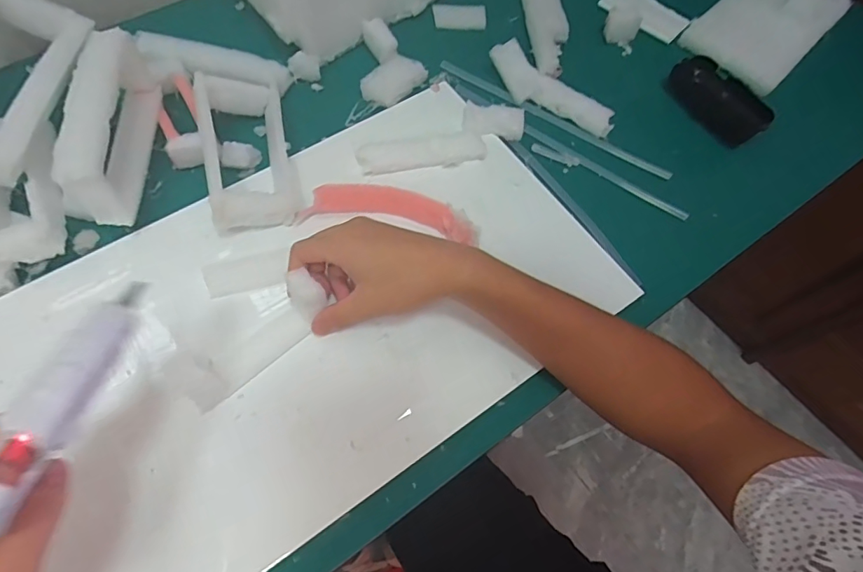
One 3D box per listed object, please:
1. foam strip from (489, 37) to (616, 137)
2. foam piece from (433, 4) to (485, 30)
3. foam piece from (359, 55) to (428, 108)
[{"bbox_3d":[0.124,-0.204,0.515,0.143,0.027,0.041,33,68,11],"label":"foam strip"},{"bbox_3d":[0.033,-0.315,0.575,0.060,0.004,0.041,3,66,-2],"label":"foam piece"},{"bbox_3d":[-0.041,-0.214,0.519,0.043,0.020,0.062,38,69,13],"label":"foam piece"}]

